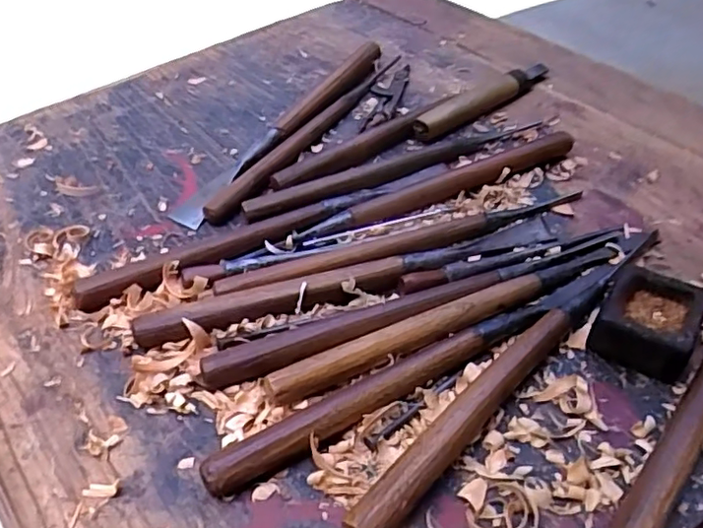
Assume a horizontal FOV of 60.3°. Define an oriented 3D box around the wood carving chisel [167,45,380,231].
[{"bbox_3d":[-0.047,-0.111,0.473,0.027,0.015,0.256,22,50,24],"label":"wood carving chisel"}]

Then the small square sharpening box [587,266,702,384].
[{"bbox_3d":[0.153,0.029,0.312,0.044,0.030,0.045,23,51,25],"label":"small square sharpening box"}]

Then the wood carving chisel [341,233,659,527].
[{"bbox_3d":[0.084,0.046,0.303,0.243,0.022,0.026,-36,53,-29],"label":"wood carving chisel"}]

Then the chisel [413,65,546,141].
[{"bbox_3d":[0.104,-0.132,0.479,0.143,0.016,0.021,-34,52,-28],"label":"chisel"}]

